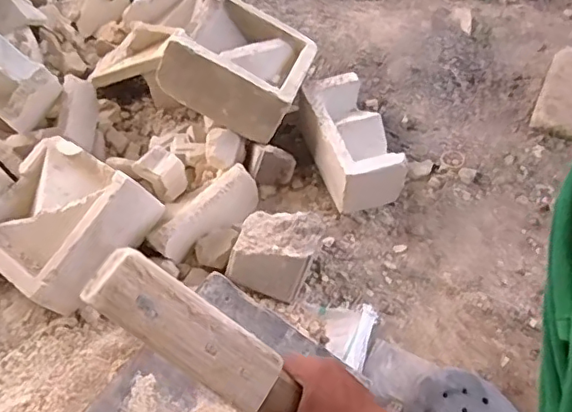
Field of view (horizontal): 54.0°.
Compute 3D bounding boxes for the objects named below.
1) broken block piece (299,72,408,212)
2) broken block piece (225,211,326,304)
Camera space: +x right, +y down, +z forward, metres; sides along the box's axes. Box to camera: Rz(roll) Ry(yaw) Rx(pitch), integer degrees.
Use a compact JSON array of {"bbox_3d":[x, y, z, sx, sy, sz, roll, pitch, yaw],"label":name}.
[{"bbox_3d":[0.101,-0.107,0.889,0.100,0.092,0.205,-16,57,-9],"label":"broken block piece"},{"bbox_3d":[-0.014,0.065,0.776,0.117,0.081,0.101,14,58,10],"label":"broken block piece"}]

